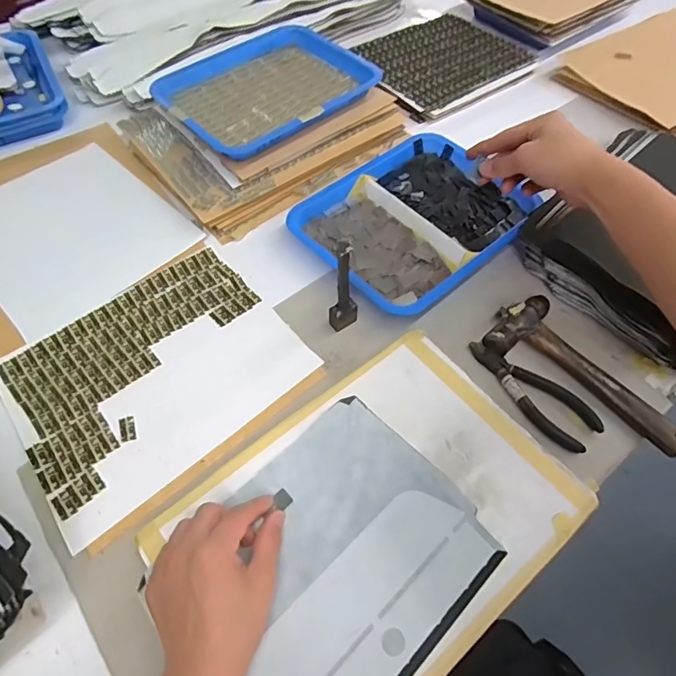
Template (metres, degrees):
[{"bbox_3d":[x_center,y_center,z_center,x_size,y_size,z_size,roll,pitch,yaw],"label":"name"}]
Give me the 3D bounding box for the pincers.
[{"bbox_3d":[0.201,0.053,0.489,0.053,0.011,0.148,-35,64,-19],"label":"pincers"}]

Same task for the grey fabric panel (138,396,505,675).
[{"bbox_3d":[-0.008,0.186,0.389,0.240,0.008,0.197,-39,65,-21],"label":"grey fabric panel"}]

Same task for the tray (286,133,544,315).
[{"bbox_3d":[0.096,-0.155,0.596,0.260,0.027,0.216,-38,64,-20],"label":"tray"}]

